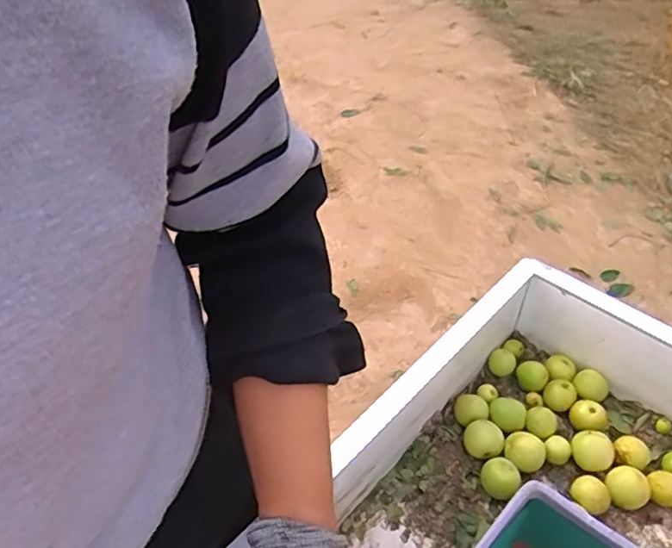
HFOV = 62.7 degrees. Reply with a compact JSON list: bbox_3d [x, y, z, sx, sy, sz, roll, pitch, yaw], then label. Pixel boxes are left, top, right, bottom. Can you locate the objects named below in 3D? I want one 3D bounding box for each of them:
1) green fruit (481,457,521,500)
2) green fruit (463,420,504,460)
[{"bbox_3d":[0.149,0.188,0.504,0.028,0.025,0.033,-34,57,-28],"label":"green fruit"},{"bbox_3d":[0.141,0.160,0.530,0.036,0.029,0.031,26,53,20],"label":"green fruit"}]

